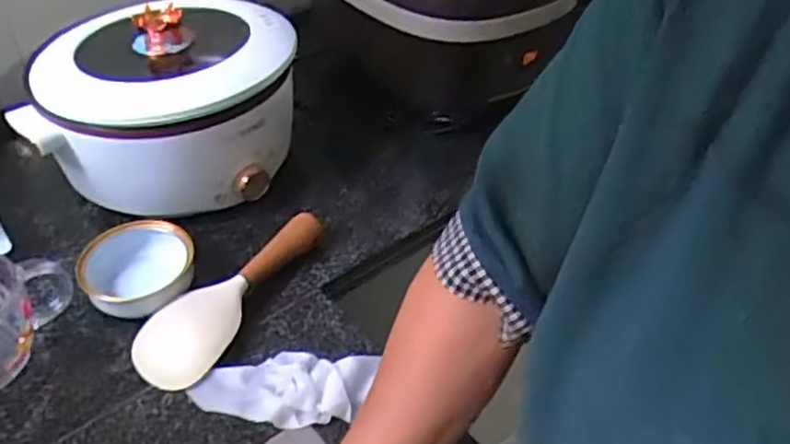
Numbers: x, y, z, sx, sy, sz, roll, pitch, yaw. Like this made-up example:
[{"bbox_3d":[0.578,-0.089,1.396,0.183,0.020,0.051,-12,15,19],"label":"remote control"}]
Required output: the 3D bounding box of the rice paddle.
[{"bbox_3d":[-0.146,0.058,0.619,0.060,0.027,0.218,24,48,23],"label":"rice paddle"}]

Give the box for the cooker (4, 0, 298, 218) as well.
[{"bbox_3d":[-0.229,-0.115,0.692,0.239,0.163,0.189,2,42,-1],"label":"cooker"}]

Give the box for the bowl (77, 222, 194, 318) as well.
[{"bbox_3d":[-0.233,0.045,0.621,0.096,0.046,0.094,1,43,-1],"label":"bowl"}]

